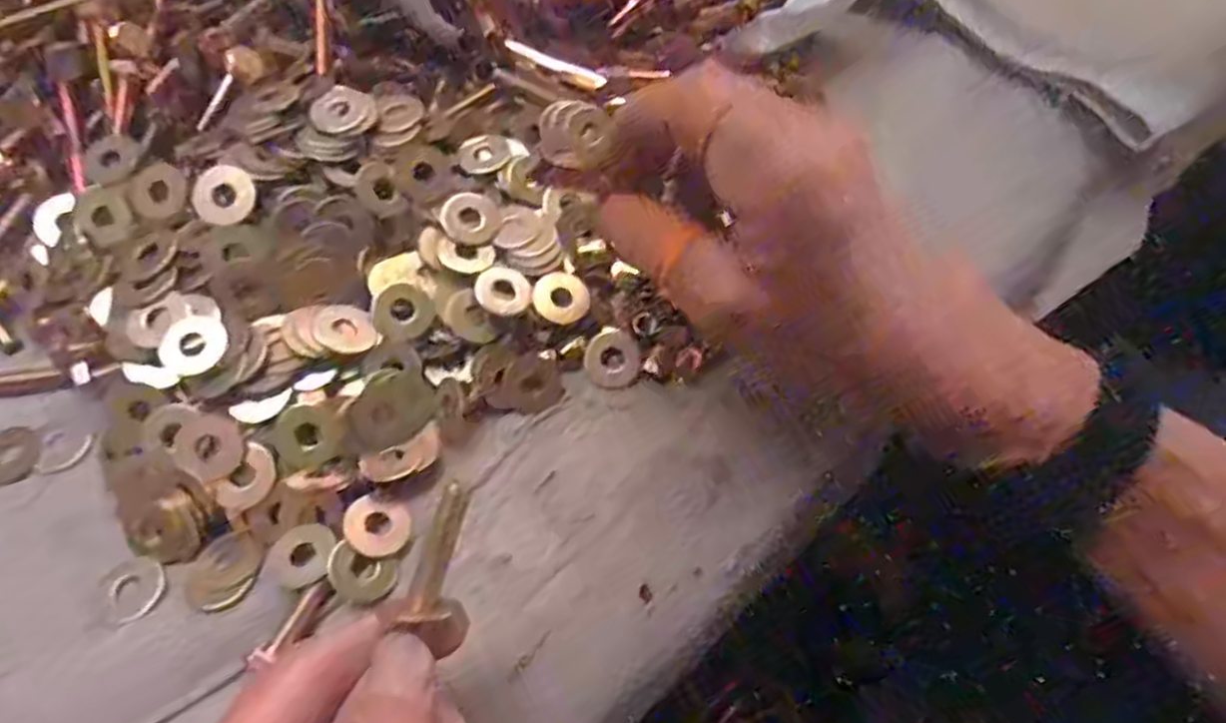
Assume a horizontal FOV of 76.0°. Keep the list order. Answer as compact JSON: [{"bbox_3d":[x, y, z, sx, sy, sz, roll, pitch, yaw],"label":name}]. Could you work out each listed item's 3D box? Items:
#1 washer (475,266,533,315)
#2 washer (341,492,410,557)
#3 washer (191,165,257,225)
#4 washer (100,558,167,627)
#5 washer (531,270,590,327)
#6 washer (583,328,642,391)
[{"bbox_3d":[-0.039,-0.026,0.283,0.019,0.006,0.019,0,60,0],"label":"washer"},{"bbox_3d":[-0.076,0.052,0.251,0.019,0.004,0.022,-27,64,-15],"label":"washer"},{"bbox_3d":[-0.134,-0.056,0.269,0.020,0.004,0.024,-31,75,-5],"label":"washer"},{"bbox_3d":[-0.151,0.070,0.245,0.019,0.004,0.019,0,60,0],"label":"washer"},{"bbox_3d":[-0.019,-0.024,0.289,0.020,0.004,0.020,4,71,-13],"label":"washer"},{"bbox_3d":[0.000,-0.001,0.290,0.021,0.006,0.021,0,60,0],"label":"washer"}]

